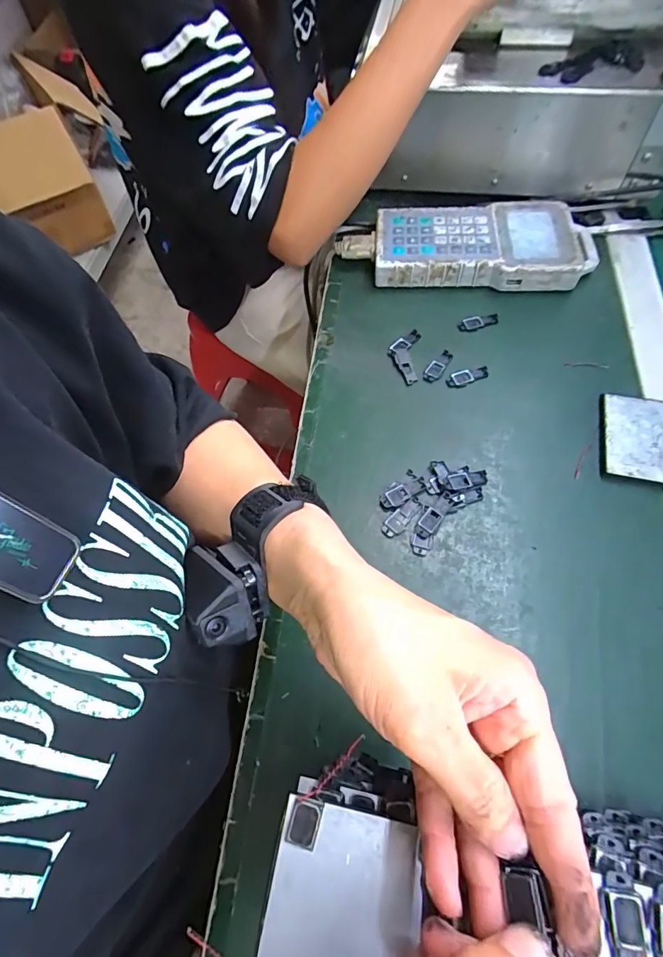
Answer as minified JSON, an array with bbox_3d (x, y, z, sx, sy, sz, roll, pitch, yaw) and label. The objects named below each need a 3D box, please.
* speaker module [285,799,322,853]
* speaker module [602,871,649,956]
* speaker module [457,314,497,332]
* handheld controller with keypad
[{"bbox_3d":[-0.012,0.153,0.201,0.013,0.004,0.017,13,64,10],"label":"speaker module"},{"bbox_3d":[0.116,0.180,0.178,0.015,0.004,0.039,6,63,6],"label":"speaker module"},{"bbox_3d":[0.146,-0.156,0.453,0.043,0.005,0.015,-18,63,-6],"label":"speaker module"},{"bbox_3d":[0.141,-0.249,0.485,0.256,0.034,0.102,4,63,6],"label":"handheld controller with keypad"}]

